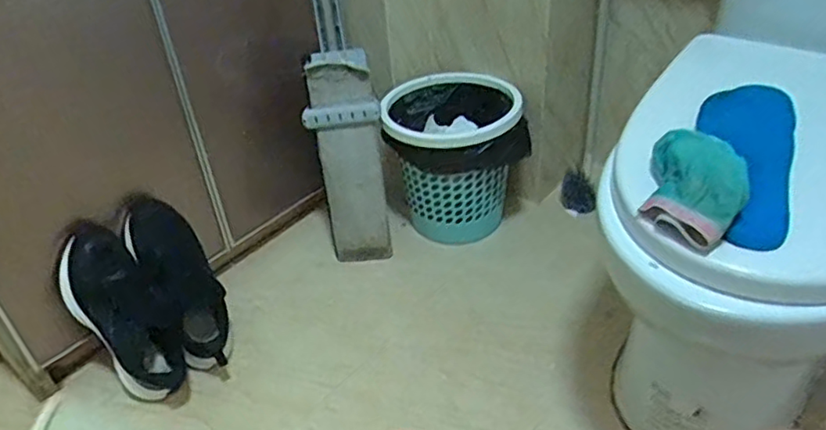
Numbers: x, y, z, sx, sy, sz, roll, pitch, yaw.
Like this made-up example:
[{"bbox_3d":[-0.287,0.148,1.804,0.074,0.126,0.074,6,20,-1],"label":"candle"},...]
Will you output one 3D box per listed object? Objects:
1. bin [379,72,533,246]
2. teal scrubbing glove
[{"bbox_3d":[0.088,-0.103,1.267,0.274,0.274,0.250,-3,37,2],"label":"bin"},{"bbox_3d":[0.285,-0.034,0.624,0.093,0.053,0.150,12,40,21],"label":"teal scrubbing glove"}]

